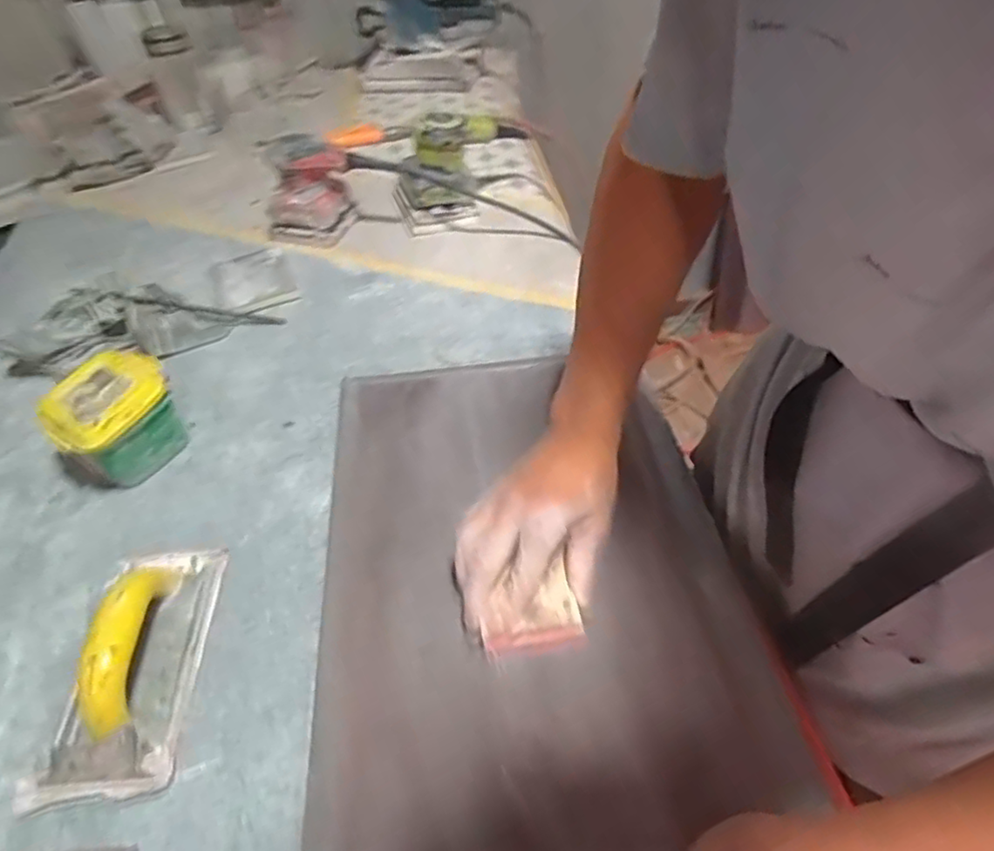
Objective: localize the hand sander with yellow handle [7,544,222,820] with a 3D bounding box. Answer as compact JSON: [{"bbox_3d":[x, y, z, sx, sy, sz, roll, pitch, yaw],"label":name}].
[{"bbox_3d":[-0.289,0.171,0.480,0.109,0.062,0.193,-7,48,0],"label":"hand sander with yellow handle"}]

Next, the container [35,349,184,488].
[{"bbox_3d":[-0.368,-0.004,0.621,0.092,0.094,0.113,31,58,29],"label":"container"}]

